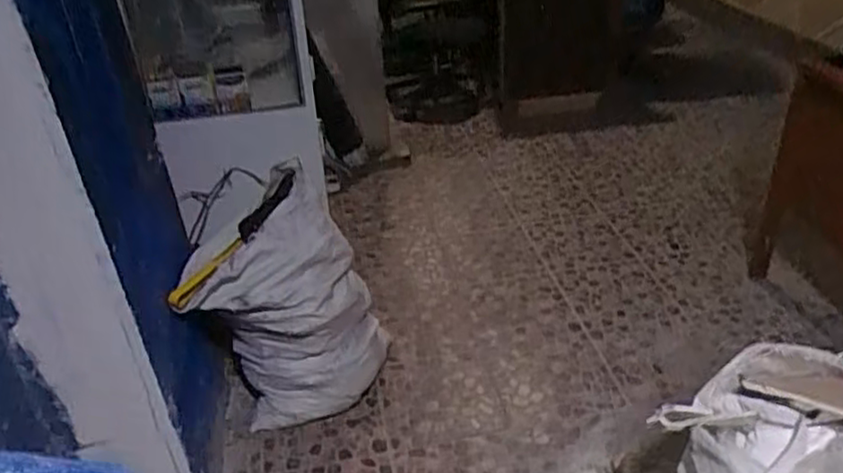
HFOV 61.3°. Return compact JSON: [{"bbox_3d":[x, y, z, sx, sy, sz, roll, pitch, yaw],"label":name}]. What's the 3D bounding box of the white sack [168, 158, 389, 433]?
[{"bbox_3d":[-0.346,0.196,1.847,0.493,0.631,0.334,-18,35,-21],"label":"white sack"}]

